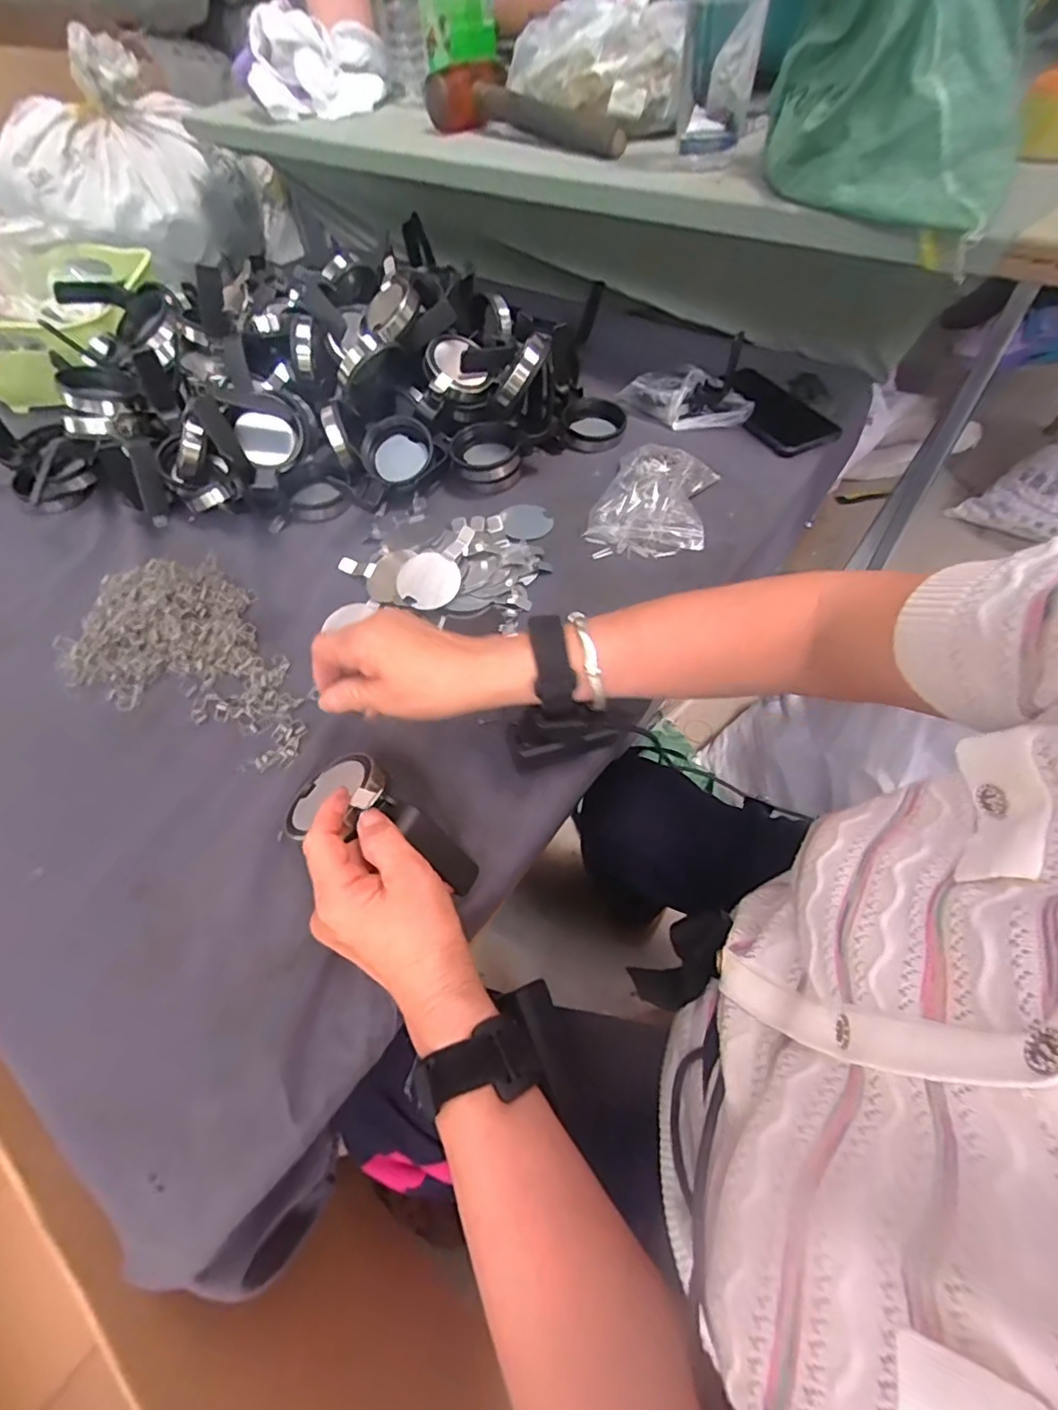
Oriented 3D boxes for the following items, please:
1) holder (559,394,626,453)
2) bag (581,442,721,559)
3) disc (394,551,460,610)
[{"bbox_3d":[0.071,-0.317,0.647,0.070,0.029,0.068,-1,55,3],"label":"holder"},{"bbox_3d":[0.122,-0.203,0.564,0.111,0.035,0.140,12,57,12],"label":"bag"},{"bbox_3d":[-0.087,-0.109,0.502,0.052,0.004,0.051,0,81,-3],"label":"disc"}]

